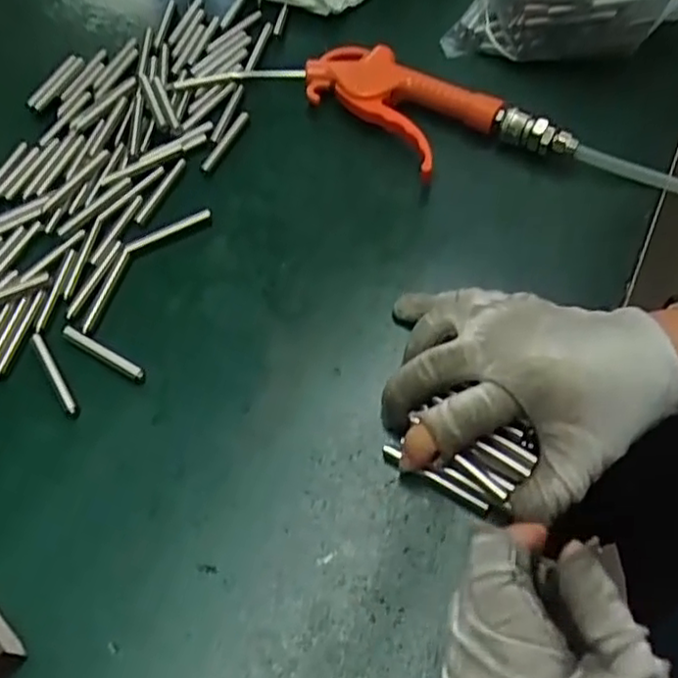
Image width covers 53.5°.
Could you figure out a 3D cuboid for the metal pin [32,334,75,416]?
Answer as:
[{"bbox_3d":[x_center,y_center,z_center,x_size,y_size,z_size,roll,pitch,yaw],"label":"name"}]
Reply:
[{"bbox_3d":[-0.160,0.018,0.376,0.006,0.004,0.058,-31,64,-13],"label":"metal pin"}]

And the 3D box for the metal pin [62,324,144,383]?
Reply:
[{"bbox_3d":[-0.134,0.007,0.380,0.059,0.005,0.009,26,65,19],"label":"metal pin"}]

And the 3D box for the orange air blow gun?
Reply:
[{"bbox_3d":[0.020,-0.163,0.455,0.264,0.022,0.076,28,66,17],"label":"orange air blow gun"}]

